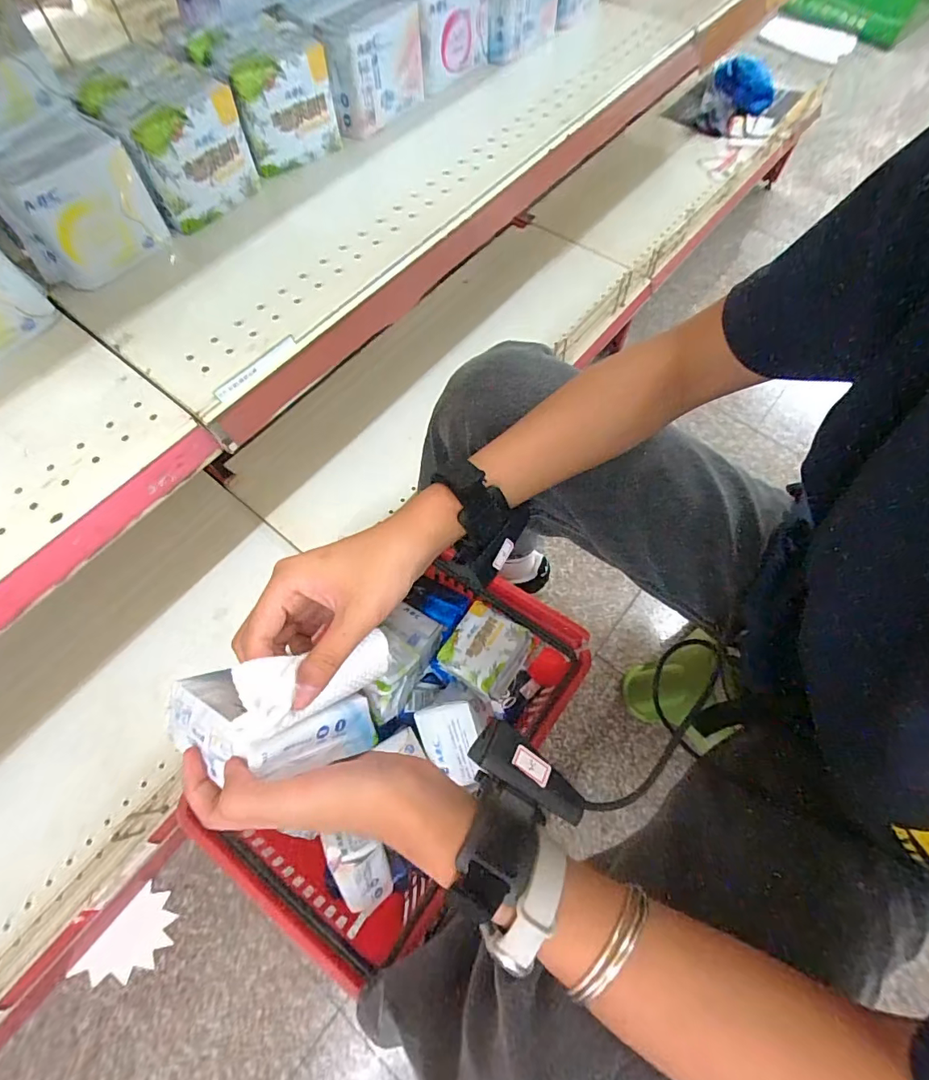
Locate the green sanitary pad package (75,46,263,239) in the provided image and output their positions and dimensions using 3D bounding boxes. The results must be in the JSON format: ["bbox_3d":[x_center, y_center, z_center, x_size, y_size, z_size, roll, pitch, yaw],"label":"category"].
[{"bbox_3d":[-0.267,-0.369,0.438,0.107,0.084,0.114,-36,72,-15],"label":"green sanitary pad package"}]

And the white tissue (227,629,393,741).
[{"bbox_3d":[-0.083,0.082,0.283,0.013,0.103,0.037,-1,92,33],"label":"white tissue"}]

